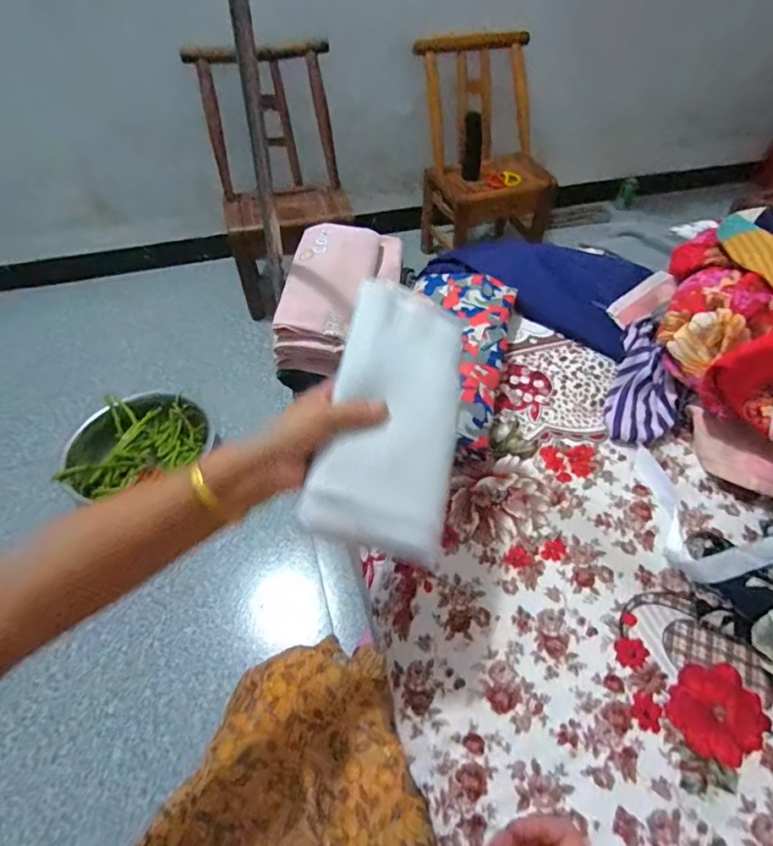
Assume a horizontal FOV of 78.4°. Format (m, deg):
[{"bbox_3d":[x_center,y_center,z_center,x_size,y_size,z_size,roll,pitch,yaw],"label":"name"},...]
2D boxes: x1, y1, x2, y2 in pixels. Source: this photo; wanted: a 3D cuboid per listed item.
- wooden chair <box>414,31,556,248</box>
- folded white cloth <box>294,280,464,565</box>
[{"bbox_3d":[0.307,-0.822,1.487,0.384,0.544,0.373,-20,53,-16],"label":"wooden chair"},{"bbox_3d":[0.009,-0.013,0.411,0.112,0.015,0.236,18,65,-11],"label":"folded white cloth"}]

